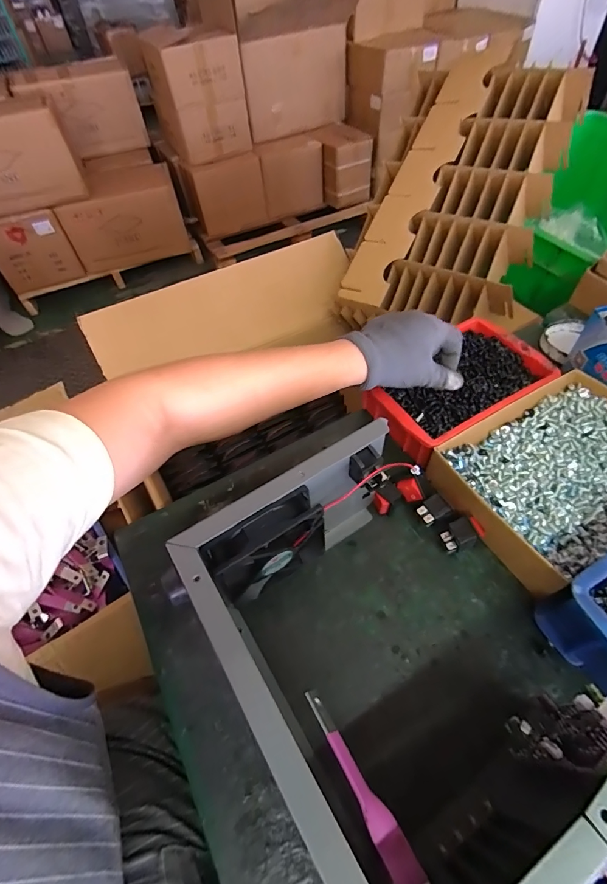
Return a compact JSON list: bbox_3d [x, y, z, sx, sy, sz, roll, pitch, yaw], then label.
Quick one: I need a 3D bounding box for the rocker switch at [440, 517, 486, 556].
[{"bbox_3d":[0.154,0.090,0.381,0.035,0.030,0.021,-16,53,-7],"label":"rocker switch"}]

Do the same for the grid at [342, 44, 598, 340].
[{"bbox_3d":[0.274,-0.442,0.696,0.286,0.086,0.519,19,86,27],"label":"grid"}]

